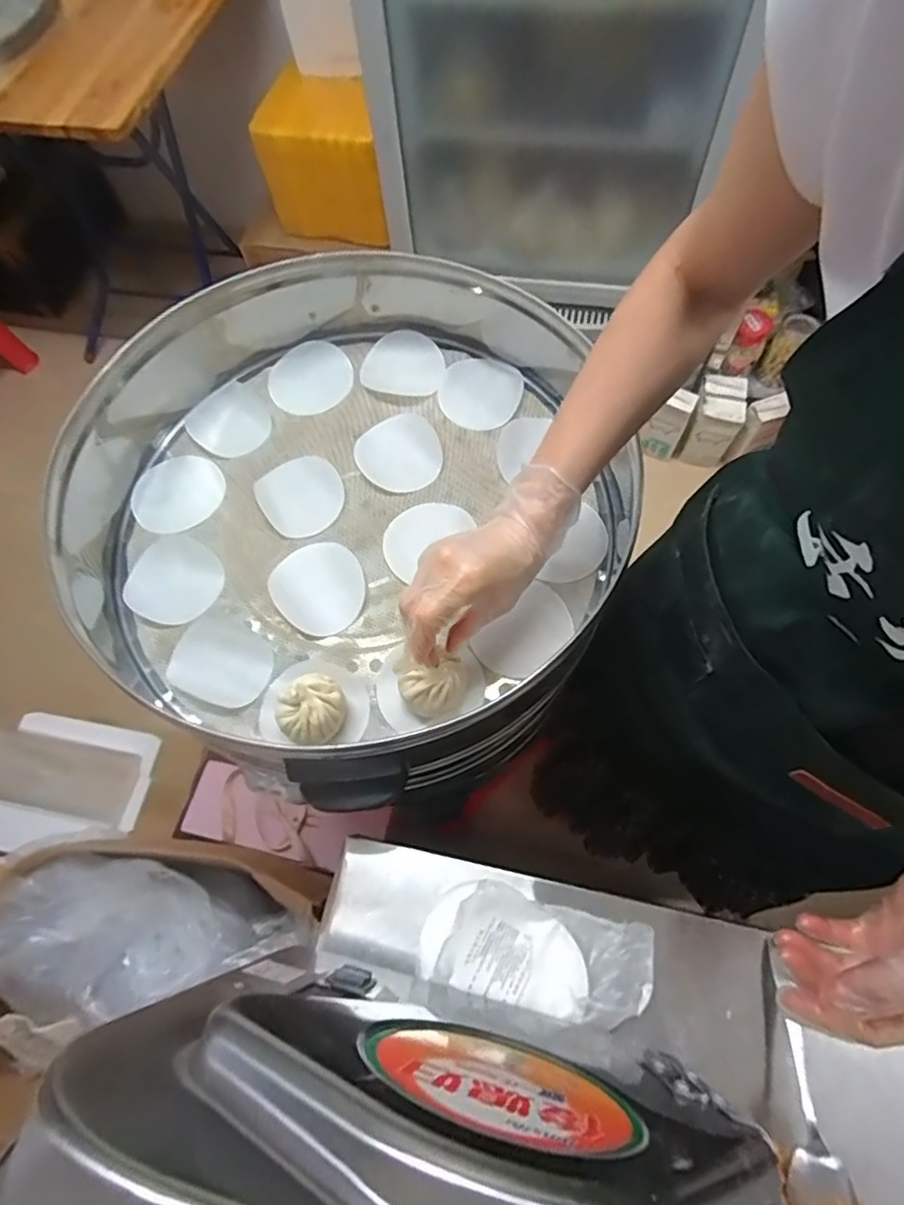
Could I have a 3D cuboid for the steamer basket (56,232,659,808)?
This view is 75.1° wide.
[{"bbox_3d":[-0.108,-0.124,0.567,0.505,0.116,0.498,-1,67,3],"label":"steamer basket"}]

